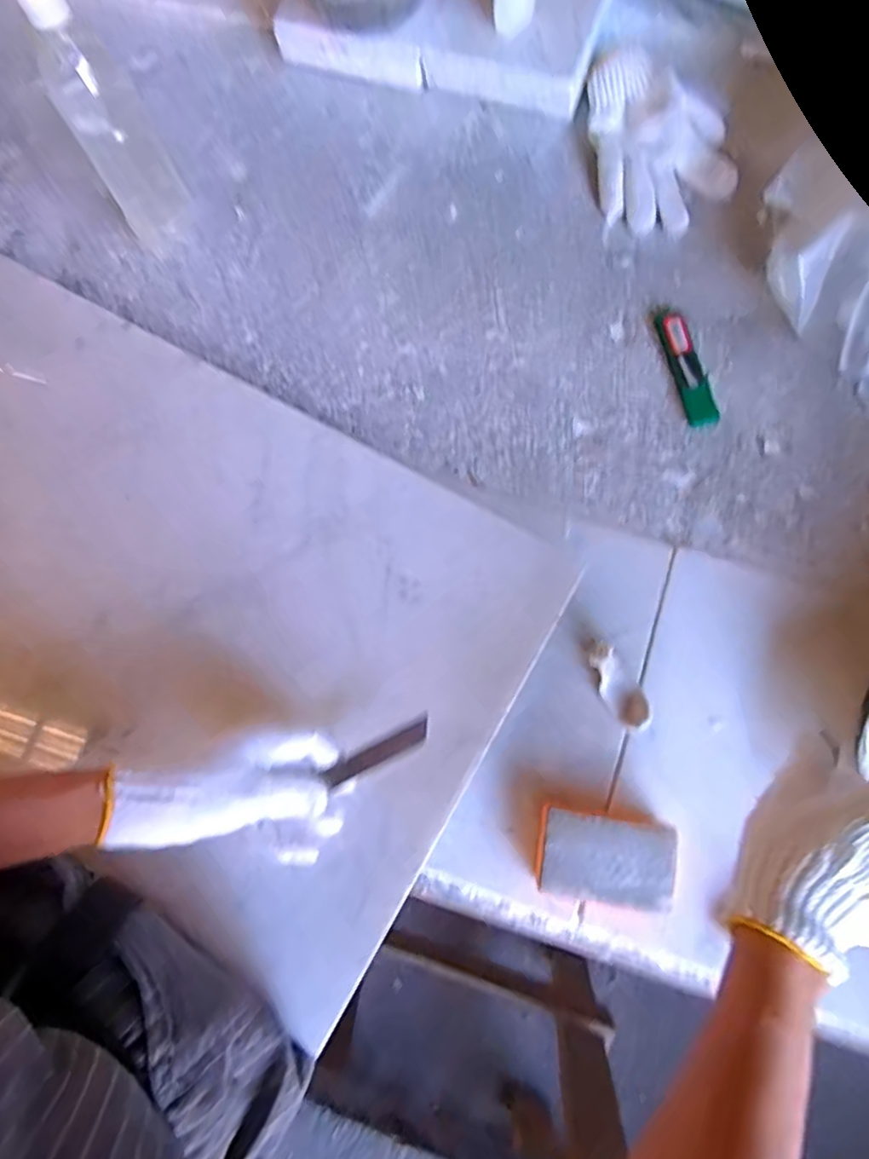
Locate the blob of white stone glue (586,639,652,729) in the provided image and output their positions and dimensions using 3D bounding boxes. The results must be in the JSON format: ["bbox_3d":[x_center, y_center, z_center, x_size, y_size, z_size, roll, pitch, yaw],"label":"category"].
[{"bbox_3d":[0.141,0.082,0.458,0.029,0.027,0.074,-34,78,-7],"label":"blob of white stone glue"}]

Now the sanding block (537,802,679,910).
[{"bbox_3d":[0.124,0.201,0.428,0.092,0.033,0.056,8,78,6],"label":"sanding block"}]

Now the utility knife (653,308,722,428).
[{"bbox_3d":[0.230,-0.197,0.538,0.028,0.013,0.122,-13,76,-2],"label":"utility knife"}]

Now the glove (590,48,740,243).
[{"bbox_3d":[0.215,-0.427,0.570,0.124,0.041,0.187,-10,76,-2],"label":"glove"}]

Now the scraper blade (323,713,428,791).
[{"bbox_3d":[-0.038,0.121,0.412,0.080,0.008,0.016,-30,77,0],"label":"scraper blade"}]

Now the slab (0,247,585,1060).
[{"bbox_3d":[-0.404,-0.060,0.505,0.969,0.029,0.440,29,78,8],"label":"slab"}]

